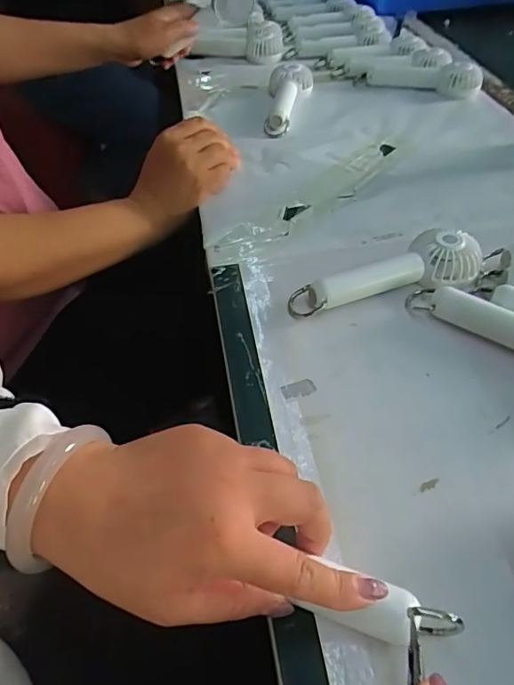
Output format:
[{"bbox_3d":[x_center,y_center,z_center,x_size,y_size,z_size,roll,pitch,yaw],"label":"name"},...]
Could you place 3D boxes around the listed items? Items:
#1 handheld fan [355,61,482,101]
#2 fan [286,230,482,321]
[{"bbox_3d":[0.222,-0.366,0.690,0.158,0.034,0.040,16,50,15],"label":"handheld fan"},{"bbox_3d":[0.104,-0.052,0.404,0.157,0.034,0.050,-17,50,-14],"label":"fan"}]

